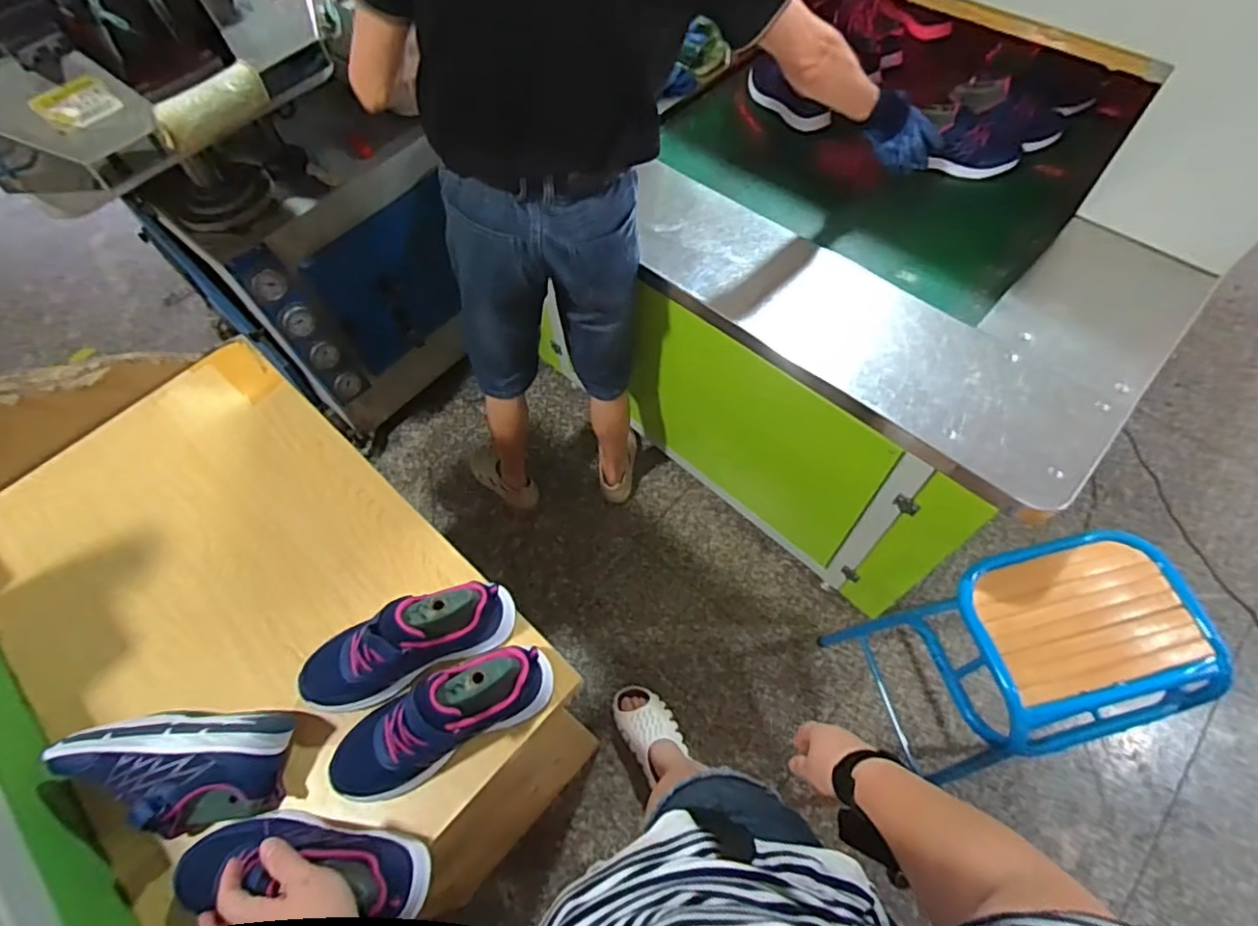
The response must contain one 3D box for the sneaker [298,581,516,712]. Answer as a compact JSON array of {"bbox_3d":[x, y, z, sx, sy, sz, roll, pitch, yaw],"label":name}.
[{"bbox_3d":[-0.251,0.201,0.671,0.243,0.085,0.081,-17,61,-6],"label":"sneaker"}]

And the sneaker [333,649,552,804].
[{"bbox_3d":[-0.200,0.263,0.636,0.237,0.099,0.079,-27,62,-11],"label":"sneaker"}]

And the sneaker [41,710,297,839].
[{"bbox_3d":[-0.471,0.317,0.630,0.211,0.074,0.111,0,60,3],"label":"sneaker"}]

